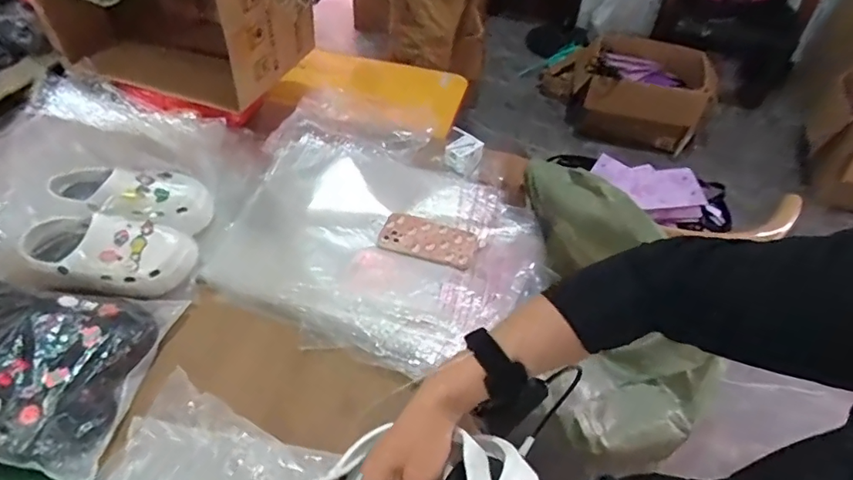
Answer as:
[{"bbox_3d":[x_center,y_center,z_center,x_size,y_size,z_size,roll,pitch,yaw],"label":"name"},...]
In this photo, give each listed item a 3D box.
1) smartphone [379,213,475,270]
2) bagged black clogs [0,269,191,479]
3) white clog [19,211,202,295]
[{"bbox_3d":[0.003,-0.003,0.870,0.164,0.014,0.086,17,49,11],"label":"smartphone"},{"bbox_3d":[-0.537,0.155,0.671,0.296,0.093,0.258,7,48,3],"label":"bagged black clogs"},{"bbox_3d":[-0.475,0.021,0.757,0.232,0.092,0.095,8,47,-13],"label":"white clog"}]

